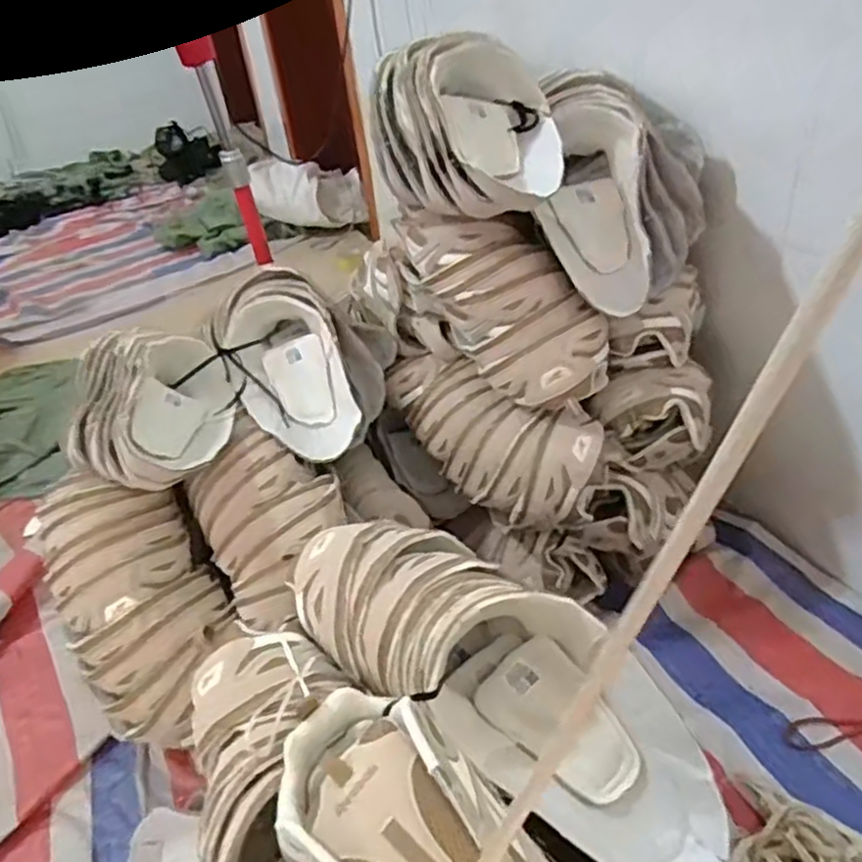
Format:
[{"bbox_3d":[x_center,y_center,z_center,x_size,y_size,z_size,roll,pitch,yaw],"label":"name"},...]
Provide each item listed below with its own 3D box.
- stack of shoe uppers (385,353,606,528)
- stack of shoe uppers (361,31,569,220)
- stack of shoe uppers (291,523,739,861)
[{"bbox_3d":[0.079,-0.011,0.928,0.154,0.115,0.325,-22,38,-19],"label":"stack of shoe uppers"},{"bbox_3d":[0.037,-0.345,0.801,0.211,0.150,0.247,-3,37,4],"label":"stack of shoe uppers"},{"bbox_3d":[0.057,0.200,0.598,0.416,0.116,0.157,33,49,19],"label":"stack of shoe uppers"}]

